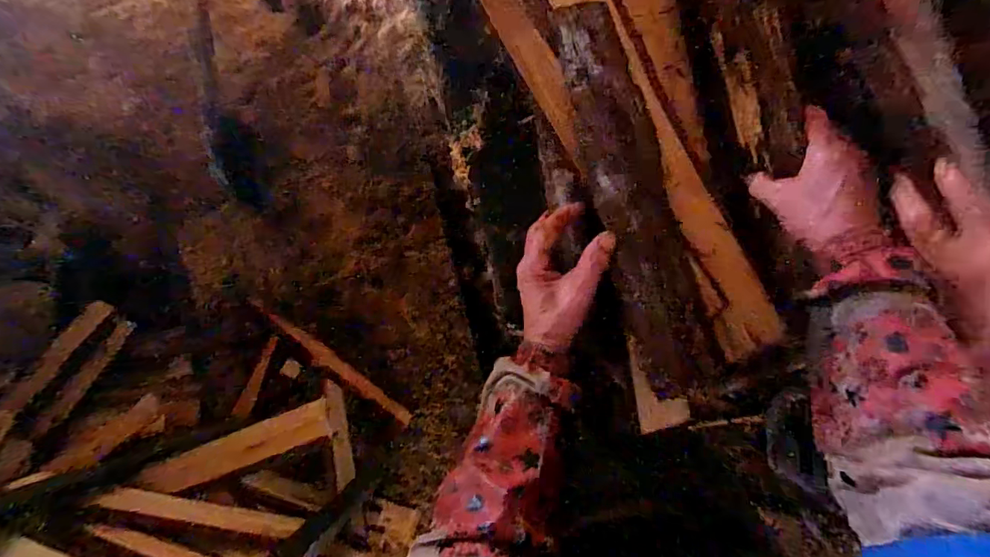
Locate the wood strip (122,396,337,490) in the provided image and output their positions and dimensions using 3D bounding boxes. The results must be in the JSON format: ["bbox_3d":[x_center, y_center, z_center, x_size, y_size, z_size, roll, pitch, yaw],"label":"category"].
[{"bbox_3d":[-0.543,0.365,1.076,0.021,0.380,0.083,-30,78,46],"label":"wood strip"}]

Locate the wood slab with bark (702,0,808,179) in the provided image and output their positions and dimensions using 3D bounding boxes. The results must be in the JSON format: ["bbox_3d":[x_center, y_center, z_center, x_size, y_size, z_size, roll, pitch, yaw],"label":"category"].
[{"bbox_3d":[0.240,-0.278,0.487,0.063,0.034,0.347,-9,85,6],"label":"wood slab with bark"}]

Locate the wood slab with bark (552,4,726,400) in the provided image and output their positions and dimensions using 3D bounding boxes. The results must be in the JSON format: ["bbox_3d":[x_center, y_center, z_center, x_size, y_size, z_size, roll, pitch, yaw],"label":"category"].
[{"bbox_3d":[0.129,-0.083,0.460,0.075,0.027,0.373,-14,83,5],"label":"wood slab with bark"}]

